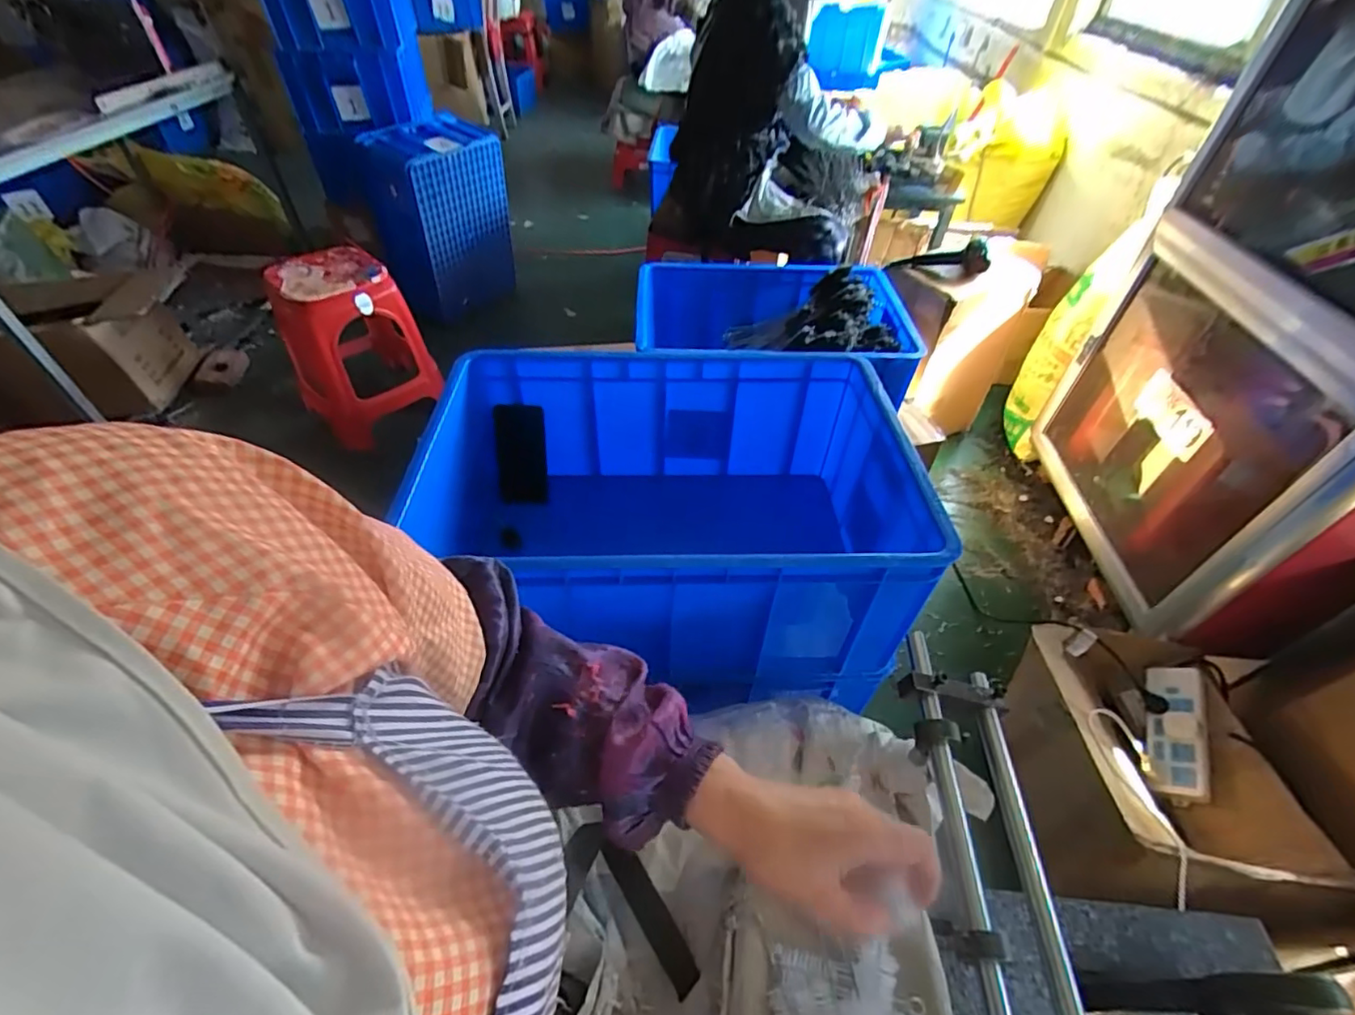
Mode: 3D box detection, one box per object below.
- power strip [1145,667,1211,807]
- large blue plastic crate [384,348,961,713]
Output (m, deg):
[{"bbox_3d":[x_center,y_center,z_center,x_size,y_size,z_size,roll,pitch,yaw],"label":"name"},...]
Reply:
[{"bbox_3d":[0.851,0.378,0.982,0.080,0.027,0.236,-18,33,49],"label":"power strip"},{"bbox_3d":[-0.040,0.027,0.822,0.642,0.325,0.425,-2,46,-3],"label":"large blue plastic crate"}]

